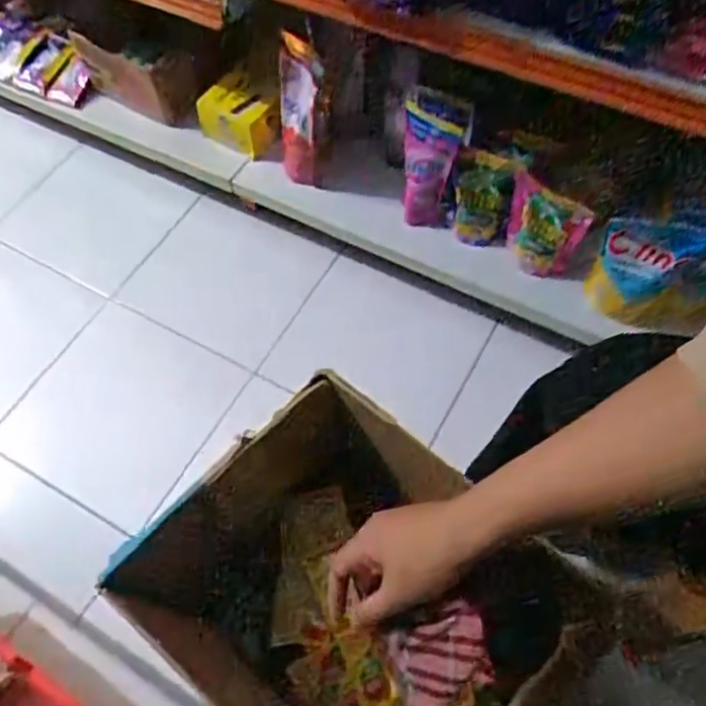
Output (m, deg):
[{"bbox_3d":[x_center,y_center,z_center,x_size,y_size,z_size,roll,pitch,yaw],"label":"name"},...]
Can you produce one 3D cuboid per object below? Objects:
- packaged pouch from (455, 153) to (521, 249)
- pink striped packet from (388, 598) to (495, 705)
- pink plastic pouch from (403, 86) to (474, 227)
[{"bbox_3d":[0.195,-0.224,0.943,0.082,0.164,0.034,7,62,6],"label":"packaged pouch"},{"bbox_3d":[0.060,0.211,0.434,0.073,0.021,0.060,-37,61,20],"label":"pink striped packet"},{"bbox_3d":[0.120,-0.281,0.942,0.092,0.201,0.052,3,46,7],"label":"pink plastic pouch"}]

